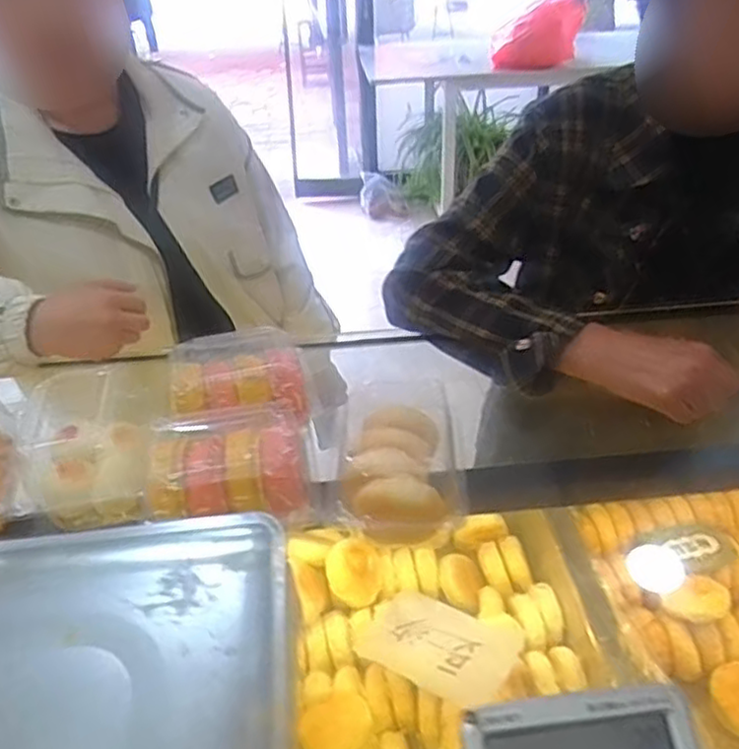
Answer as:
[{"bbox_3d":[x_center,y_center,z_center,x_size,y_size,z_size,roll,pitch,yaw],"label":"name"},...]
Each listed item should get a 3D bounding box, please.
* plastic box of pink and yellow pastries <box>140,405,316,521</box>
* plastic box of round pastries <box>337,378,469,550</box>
[{"bbox_3d":[-0.112,0.071,0.545,0.129,0.060,0.098,-7,39,-6],"label":"plastic box of pink and yellow pastries"},{"bbox_3d":[0.024,0.070,0.549,0.093,0.061,0.124,-3,39,-1],"label":"plastic box of round pastries"}]

